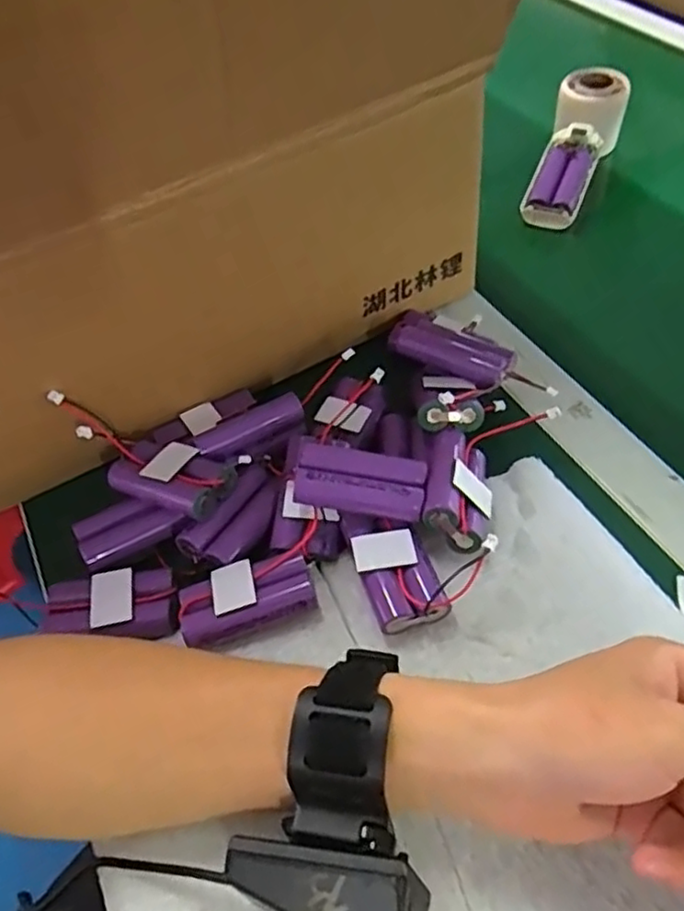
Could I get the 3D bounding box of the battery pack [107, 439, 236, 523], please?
[{"bbox_3d":[-0.095,0.012,0.379,0.069,0.020,0.036,19,56,19],"label":"battery pack"}]

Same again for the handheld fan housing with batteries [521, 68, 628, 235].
[{"bbox_3d":[0.194,-0.255,0.577,0.053,0.036,0.157,20,73,18],"label":"handheld fan housing with batteries"}]

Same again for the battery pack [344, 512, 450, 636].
[{"bbox_3d":[0.025,0.055,0.343,0.035,0.021,0.063,-19,53,-9],"label":"battery pack"}]

